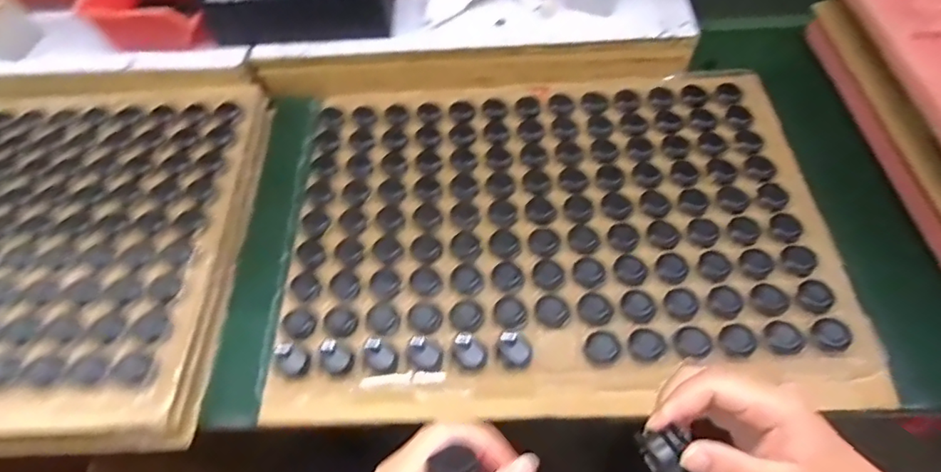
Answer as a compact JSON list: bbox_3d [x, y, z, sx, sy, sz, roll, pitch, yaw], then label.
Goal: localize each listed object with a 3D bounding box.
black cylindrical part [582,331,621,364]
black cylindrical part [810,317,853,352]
[{"bbox_3d":[0.111,0.094,0.467,0.029,0.009,0.027,-2,57,2],"label":"black cylindrical part"},{"bbox_3d":[0.295,0.080,0.451,0.030,0.007,0.028,-2,57,2],"label":"black cylindrical part"}]

